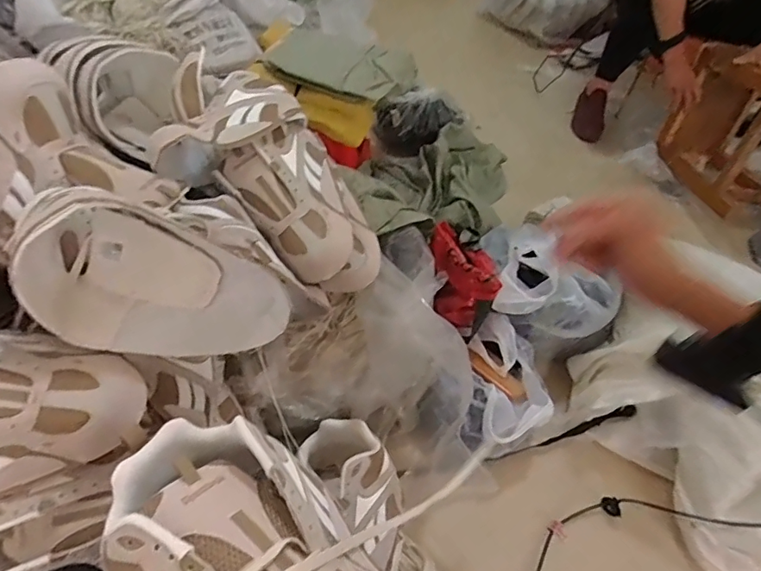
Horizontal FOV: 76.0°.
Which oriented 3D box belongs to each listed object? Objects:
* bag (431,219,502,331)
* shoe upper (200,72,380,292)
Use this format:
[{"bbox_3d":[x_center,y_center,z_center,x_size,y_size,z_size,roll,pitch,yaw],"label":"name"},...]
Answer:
[{"bbox_3d":[0.143,-0.032,0.827,0.110,0.096,0.179,1,51,-5],"label":"bag"},{"bbox_3d":[-0.116,-0.142,0.673,0.161,0.070,0.339,-34,95,-27],"label":"shoe upper"}]

